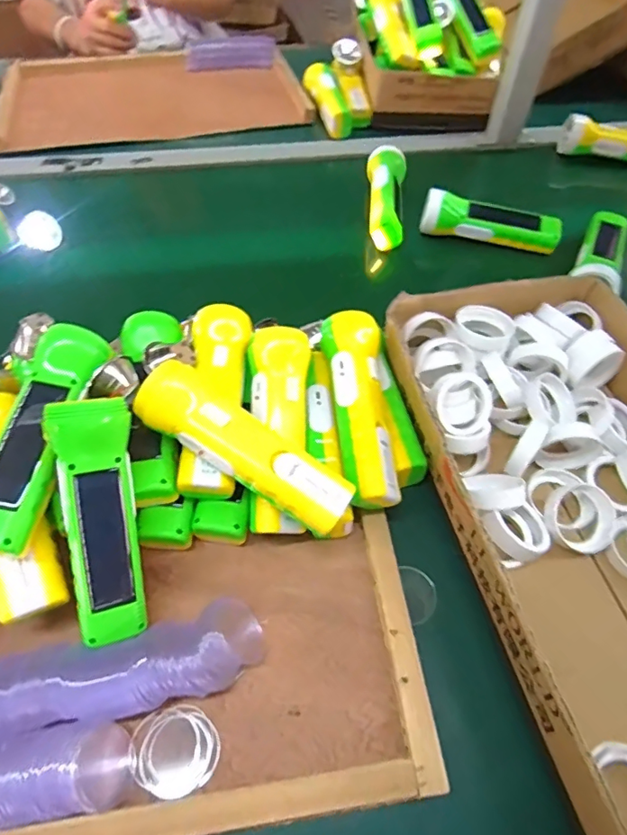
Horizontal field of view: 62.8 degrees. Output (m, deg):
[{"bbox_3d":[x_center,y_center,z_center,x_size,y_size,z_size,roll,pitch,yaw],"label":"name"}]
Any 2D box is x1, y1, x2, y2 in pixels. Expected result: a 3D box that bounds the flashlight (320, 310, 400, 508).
[{"bbox_3d":[0.036,-0.009,0.428,0.052,0.047,0.171,0,66,-8],"label":"flashlight"}]

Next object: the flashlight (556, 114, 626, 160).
[{"bbox_3d":[0.460,-0.413,0.768,0.167,0.040,0.043,15,56,9],"label":"flashlight"}]

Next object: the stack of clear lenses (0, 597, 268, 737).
[{"bbox_3d":[-0.218,0.182,0.330,0.366,0.041,0.053,-10,55,-8],"label":"stack of clear lenses"}]

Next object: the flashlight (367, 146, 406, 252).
[{"bbox_3d":[0.094,-0.291,0.671,0.050,0.044,0.165,6,55,3],"label":"flashlight"}]

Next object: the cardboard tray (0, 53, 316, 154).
[{"bbox_3d":[-0.260,-0.536,0.854,0.466,0.030,0.299,-10,56,-9],"label":"cardboard tray"}]

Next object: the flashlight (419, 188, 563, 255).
[{"bbox_3d":[0.221,-0.246,0.645,0.167,0.047,0.038,11,55,6],"label":"flashlight"}]

